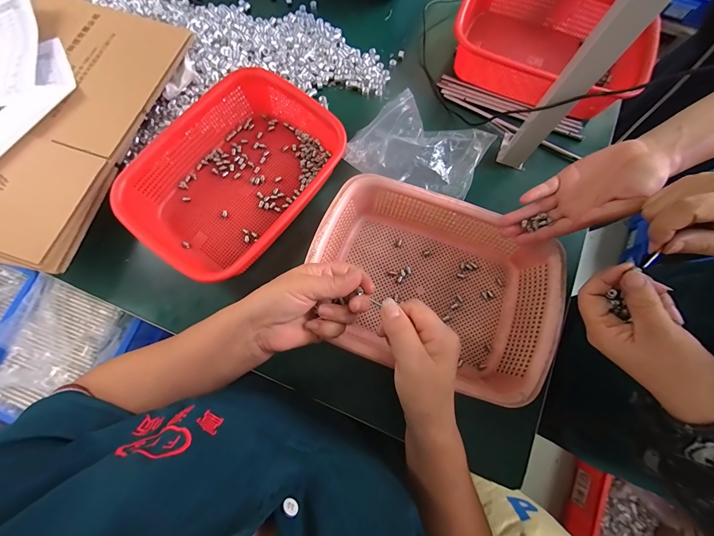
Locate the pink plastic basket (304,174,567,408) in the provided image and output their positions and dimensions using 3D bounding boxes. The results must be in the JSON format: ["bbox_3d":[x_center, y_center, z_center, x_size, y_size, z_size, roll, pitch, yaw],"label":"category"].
[{"bbox_3d":[0.091,0.019,0.397,0.296,0.076,0.224,19,77,5],"label":"pink plastic basket"}]

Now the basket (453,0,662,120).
[{"bbox_3d":[0.314,-0.383,0.509,0.284,0.081,0.198,26,78,7],"label":"basket"}]

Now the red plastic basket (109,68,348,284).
[{"bbox_3d":[-0.161,-0.136,0.440,0.211,0.069,0.311,36,79,9],"label":"red plastic basket"}]

